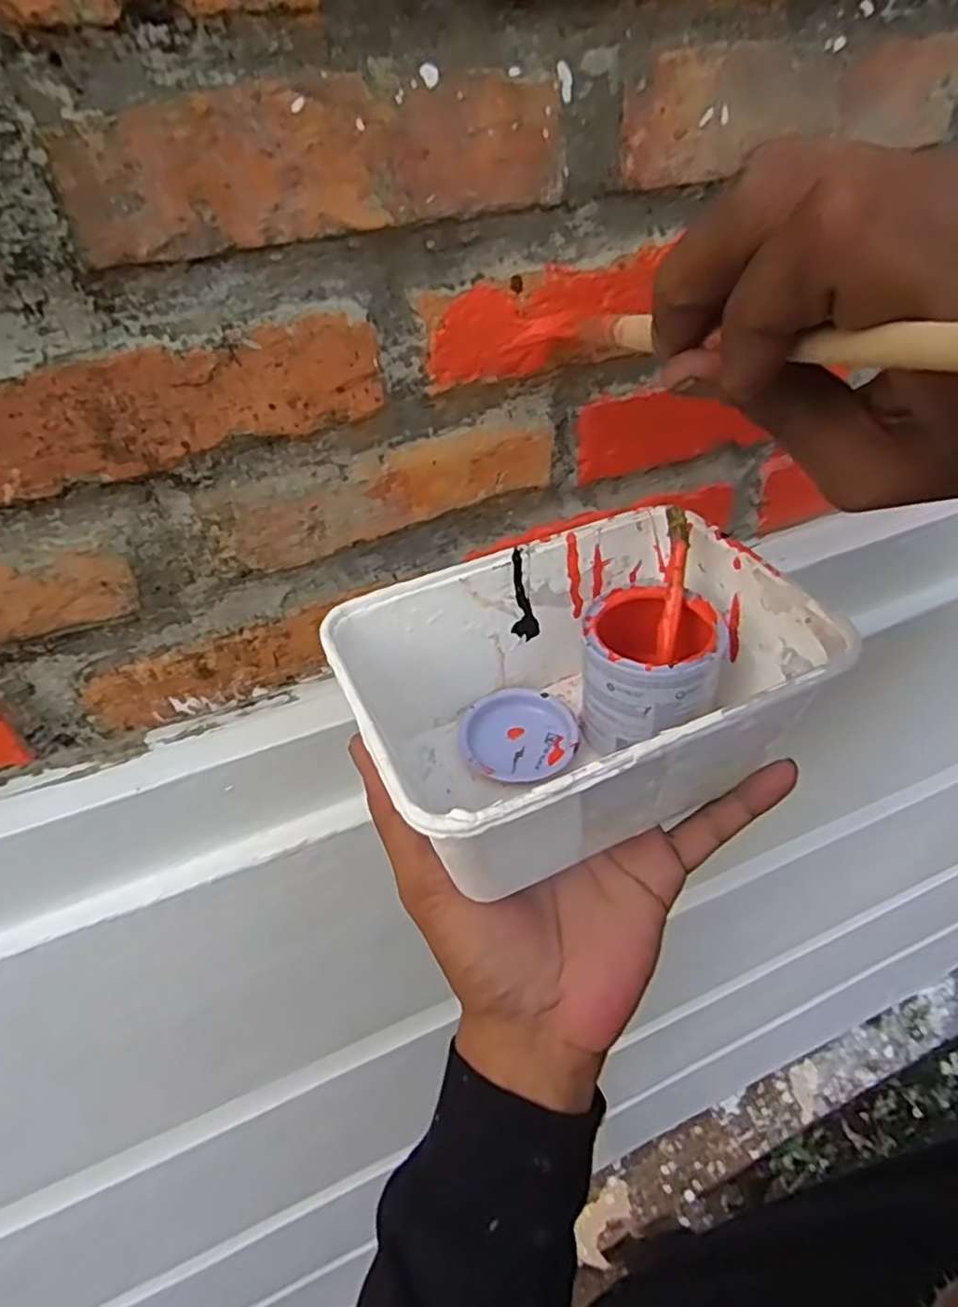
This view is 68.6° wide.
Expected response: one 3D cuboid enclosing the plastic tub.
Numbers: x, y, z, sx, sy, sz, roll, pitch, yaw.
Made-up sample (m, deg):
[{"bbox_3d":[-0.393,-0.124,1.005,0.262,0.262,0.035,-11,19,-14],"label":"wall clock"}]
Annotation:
[{"bbox_3d":[0.038,0.016,0.286,0.167,0.082,0.119,-19,49,-16],"label":"plastic tub"}]

